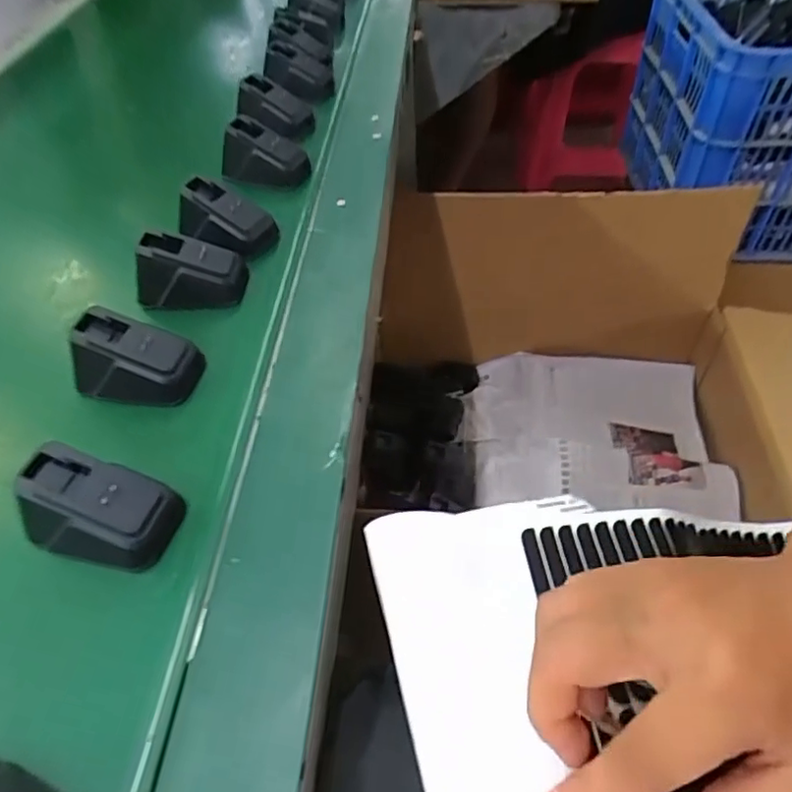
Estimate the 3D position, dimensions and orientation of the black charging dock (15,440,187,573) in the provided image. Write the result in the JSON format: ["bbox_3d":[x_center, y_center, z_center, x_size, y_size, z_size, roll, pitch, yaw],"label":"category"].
[{"bbox_3d":[-0.139,0.052,0.285,0.064,0.038,0.040,7,50,10],"label":"black charging dock"}]

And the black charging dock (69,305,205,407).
[{"bbox_3d":[-0.150,-0.024,0.350,0.068,0.037,0.037,4,49,7],"label":"black charging dock"}]

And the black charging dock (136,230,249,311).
[{"bbox_3d":[-0.137,-0.086,0.409,0.068,0.037,0.043,-1,49,3],"label":"black charging dock"}]

